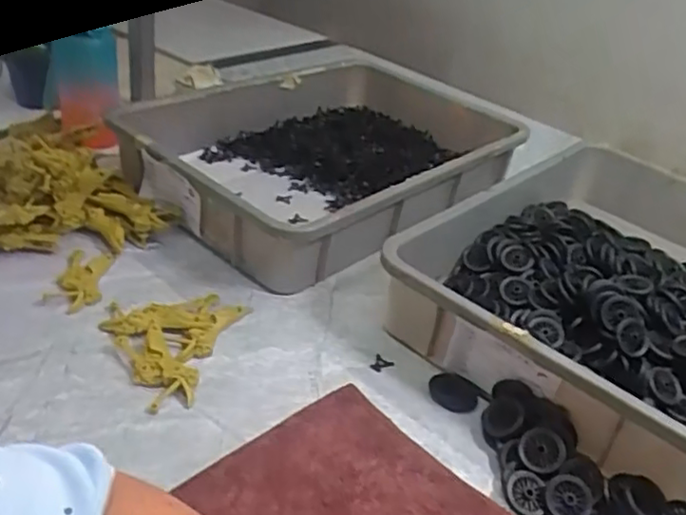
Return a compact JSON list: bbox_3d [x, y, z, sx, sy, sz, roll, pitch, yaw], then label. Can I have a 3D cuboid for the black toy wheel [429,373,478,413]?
[{"bbox_3d":[0.107,0.131,0.643,0.047,0.010,0.042,19,35,17],"label":"black toy wheel"}]

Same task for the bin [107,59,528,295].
[{"bbox_3d":[-0.015,-0.178,1.003,0.485,0.107,0.597,31,40,31],"label":"bin"}]

